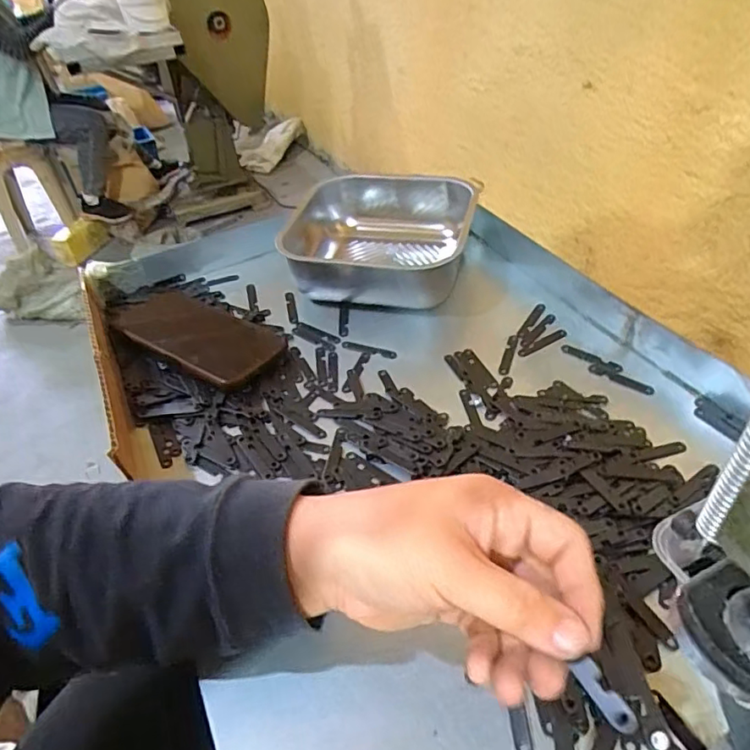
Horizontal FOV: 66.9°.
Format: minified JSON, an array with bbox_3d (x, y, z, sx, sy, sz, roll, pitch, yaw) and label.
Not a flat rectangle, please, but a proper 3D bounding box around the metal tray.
[{"bbox_3d":[-0.002,-0.141,0.597,0.196,0.067,0.181,6,43,14],"label":"metal tray"}]

